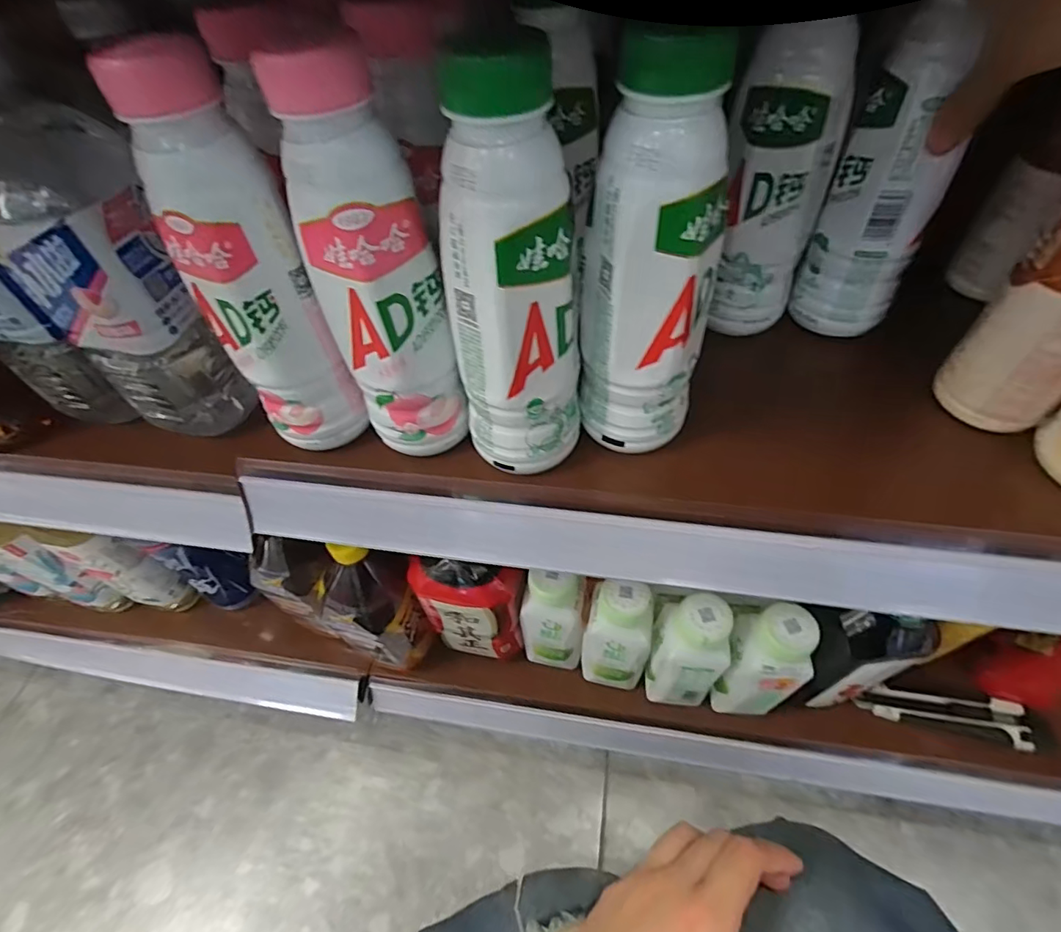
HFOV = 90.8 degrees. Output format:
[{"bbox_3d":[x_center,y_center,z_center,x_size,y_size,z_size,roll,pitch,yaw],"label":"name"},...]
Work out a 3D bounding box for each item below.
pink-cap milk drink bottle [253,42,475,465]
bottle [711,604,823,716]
[{"bbox_3d":[-0.071,-0.088,0.257,0.054,0.185,0.054,-9,53,-1],"label":"pink-cap milk drink bottle"},{"bbox_3d":[0.192,0.167,0.440,0.052,0.157,0.048,-3,53,3],"label":"bottle"}]

